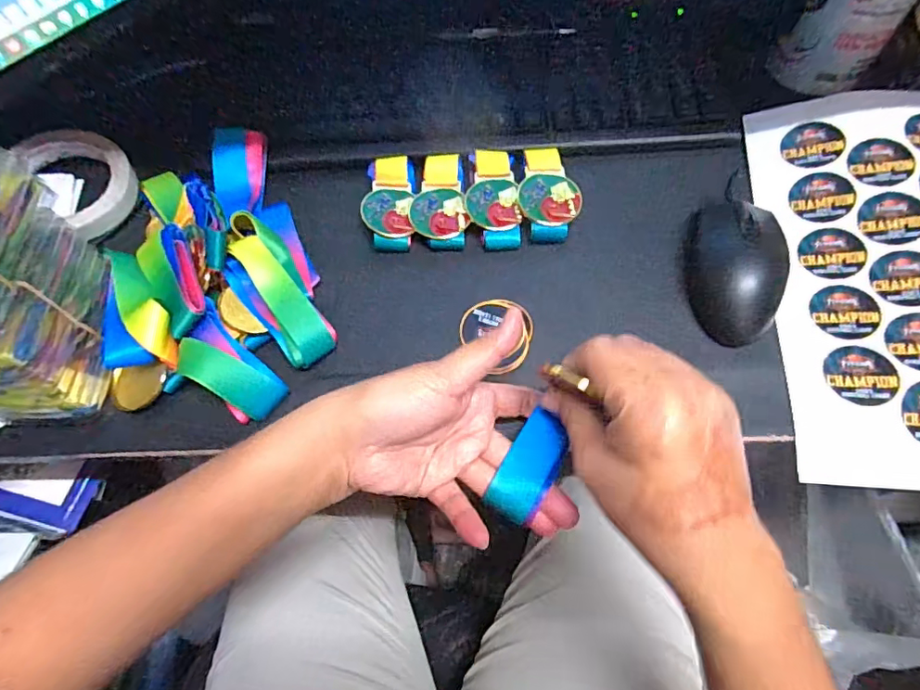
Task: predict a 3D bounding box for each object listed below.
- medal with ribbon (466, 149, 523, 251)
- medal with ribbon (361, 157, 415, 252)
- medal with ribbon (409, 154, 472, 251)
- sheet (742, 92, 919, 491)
[{"bbox_3d":[0.026,-0.115,0.413,0.040,0.014,0.087,-3,65,2],"label":"medal with ribbon"},{"bbox_3d":[-0.055,-0.113,0.417,0.038,0.015,0.084,-2,65,2],"label":"medal with ribbon"},{"bbox_3d":[-0.016,-0.113,0.414,0.044,0.011,0.084,-6,65,0],"label":"medal with ribbon"},{"bbox_3d":[0.328,-0.053,0.368,0.209,0.022,0.301,2,69,9],"label":"sheet"}]

